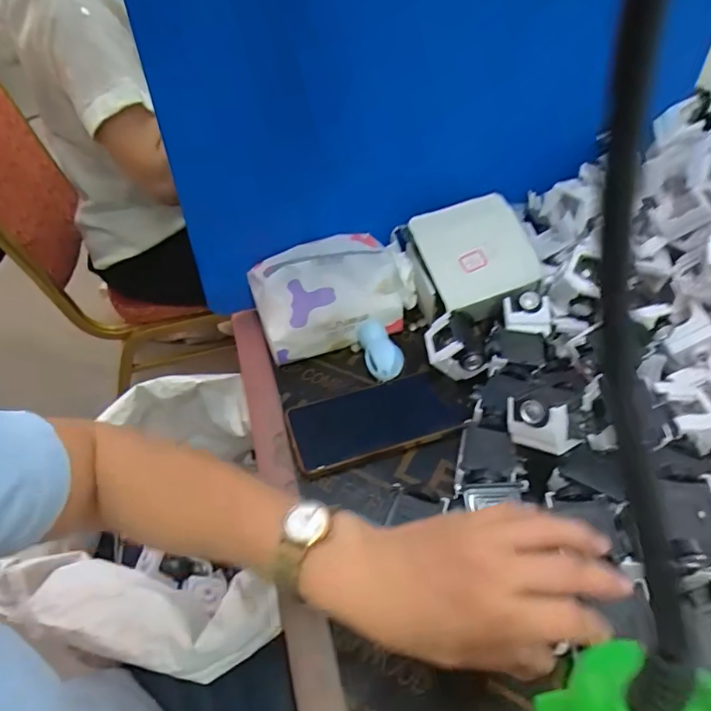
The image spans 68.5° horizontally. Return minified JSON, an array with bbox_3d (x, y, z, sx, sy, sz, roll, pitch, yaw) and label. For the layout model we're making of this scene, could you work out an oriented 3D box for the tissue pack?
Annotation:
[{"bbox_3d":[-0.019,-0.064,0.546,0.169,0.096,0.080,-22,48,-18],"label":"tissue pack"}]

